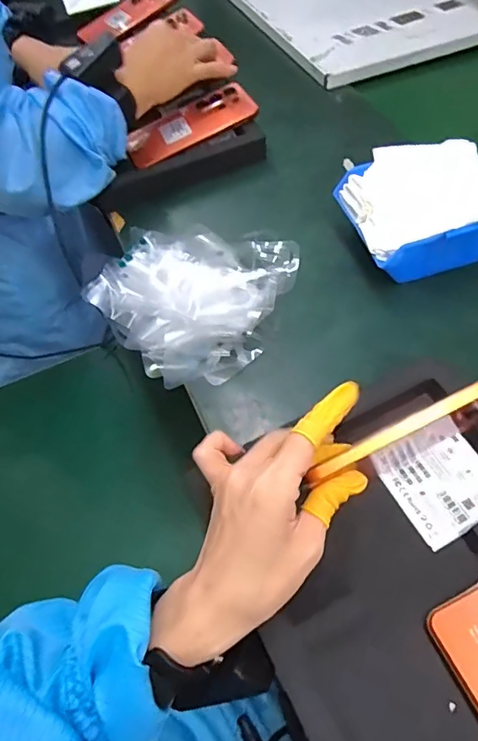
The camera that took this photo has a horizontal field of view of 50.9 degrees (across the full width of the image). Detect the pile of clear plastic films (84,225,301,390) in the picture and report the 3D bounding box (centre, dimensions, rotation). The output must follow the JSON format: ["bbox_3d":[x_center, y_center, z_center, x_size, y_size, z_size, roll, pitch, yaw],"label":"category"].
[{"bbox_3d":[-0.052,-0.081,0.521,0.184,0.038,0.185,-1,57,2],"label":"pile of clear plastic films"}]

